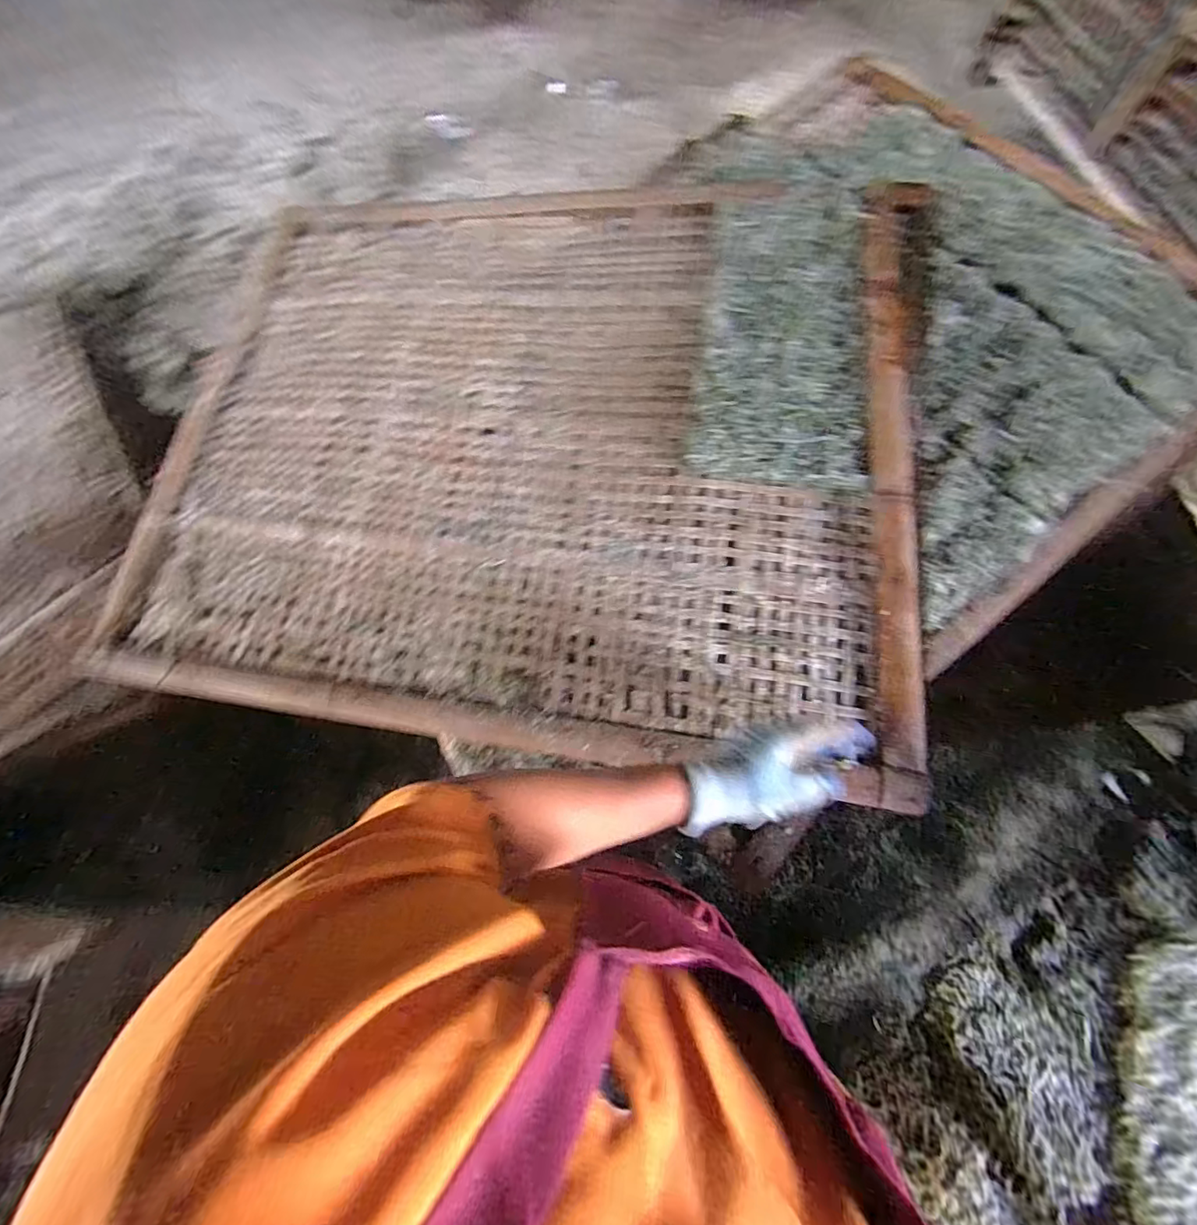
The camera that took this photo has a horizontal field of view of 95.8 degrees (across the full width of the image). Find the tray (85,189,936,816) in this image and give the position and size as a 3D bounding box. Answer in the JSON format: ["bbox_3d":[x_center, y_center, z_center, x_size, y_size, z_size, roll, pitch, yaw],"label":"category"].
[{"bbox_3d":[-0.106,-0.238,0.708,0.984,0.048,0.780,7,75,10],"label":"tray"}]

